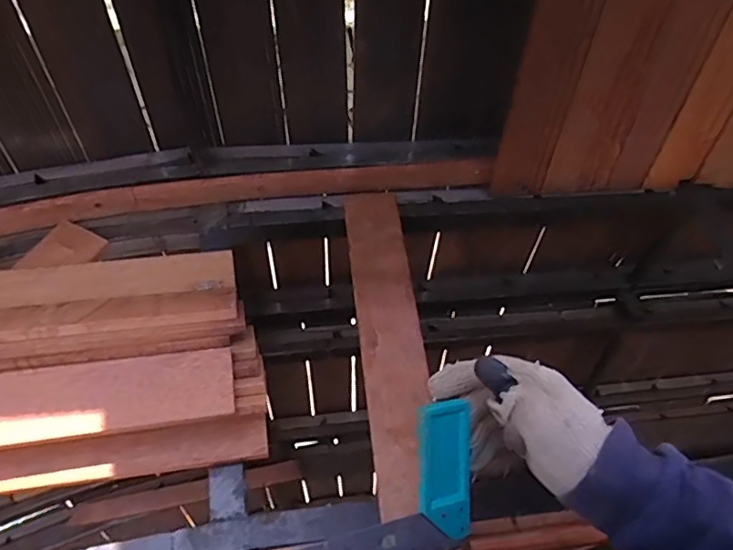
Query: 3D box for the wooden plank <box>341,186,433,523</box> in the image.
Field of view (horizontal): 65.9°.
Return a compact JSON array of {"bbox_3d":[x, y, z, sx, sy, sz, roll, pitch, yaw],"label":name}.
[{"bbox_3d":[0.023,0.056,0.598,0.066,0.012,0.364,-5,58,-6],"label":"wooden plank"}]

